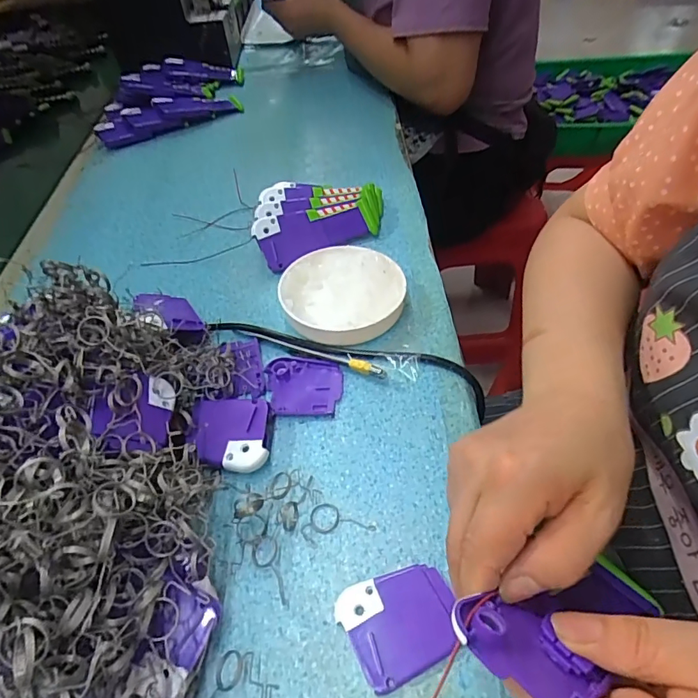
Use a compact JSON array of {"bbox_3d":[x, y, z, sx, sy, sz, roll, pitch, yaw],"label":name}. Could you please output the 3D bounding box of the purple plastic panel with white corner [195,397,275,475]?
[{"bbox_3d":[-0.080,0.060,0.339,0.049,0.022,0.057,-4,49,0],"label":"purple plastic panel with white corner"}]

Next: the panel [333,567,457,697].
[{"bbox_3d":[0.029,0.149,0.265,0.060,0.009,0.051,-21,51,-14],"label":"panel"}]

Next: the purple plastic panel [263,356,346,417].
[{"bbox_3d":[-0.035,0.028,0.371,0.058,0.008,0.052,-1,49,3],"label":"purple plastic panel"}]

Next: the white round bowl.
[{"bbox_3d":[-0.006,-0.047,0.418,0.104,0.029,0.109,-2,49,2],"label":"white round bowl"}]

